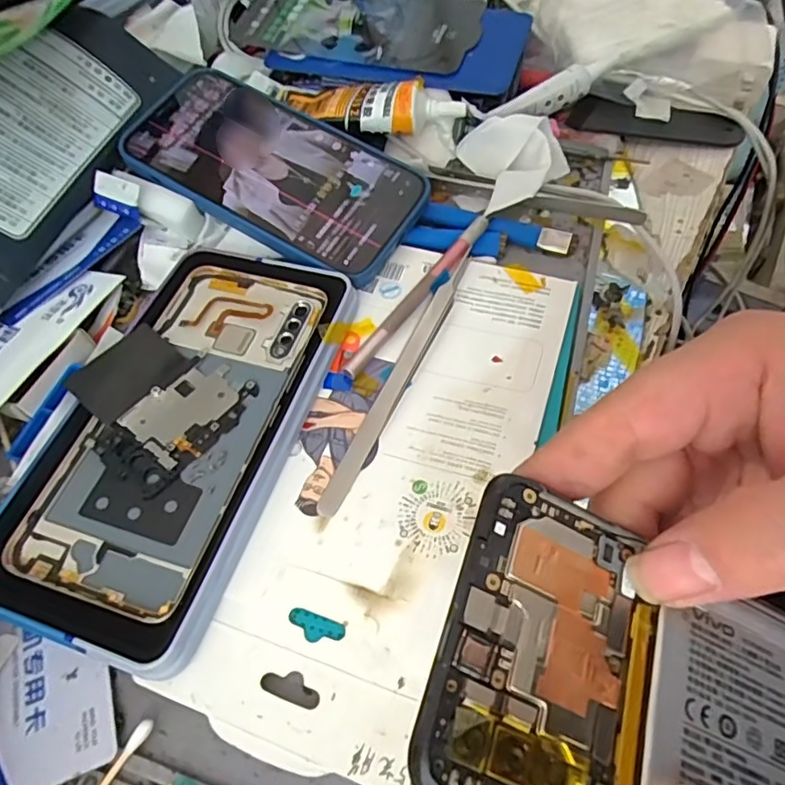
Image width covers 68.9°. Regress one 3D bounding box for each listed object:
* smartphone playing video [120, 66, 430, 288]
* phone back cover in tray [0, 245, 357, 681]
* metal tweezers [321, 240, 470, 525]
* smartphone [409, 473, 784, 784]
[{"bbox_3d":[-0.067,-0.123,0.315,0.165,0.006,0.086,26,70,8],"label":"smartphone playing video"},{"bbox_3d":[-0.094,0.011,0.252,0.105,0.015,0.186,15,60,12],"label":"phone back cover in tray"},{"bbox_3d":[0.006,-0.015,0.265,0.013,0.012,0.156,22,61,16],"label":"metal tweezers"},{"bbox_3d":[0.083,0.080,0.136,0.155,0.004,0.070,24,60,-8],"label":"smartphone"}]

